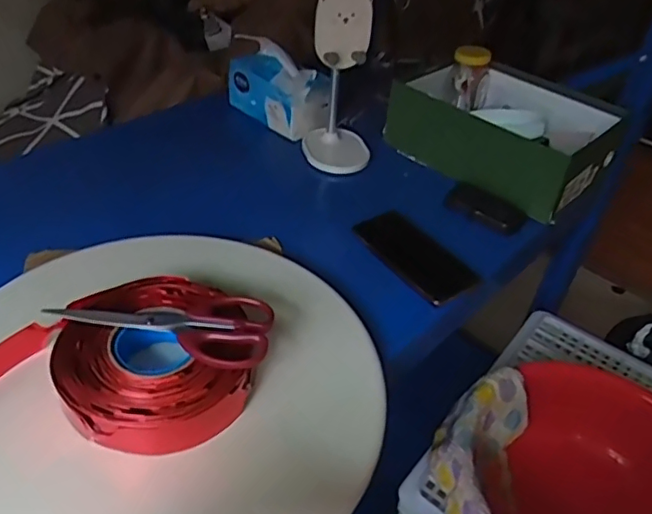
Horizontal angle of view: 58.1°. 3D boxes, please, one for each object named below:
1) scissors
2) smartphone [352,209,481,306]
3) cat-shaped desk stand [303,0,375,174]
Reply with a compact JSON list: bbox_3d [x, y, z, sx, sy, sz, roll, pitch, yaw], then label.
[{"bbox_3d":[-0.143,0.051,0.537,0.192,0.016,0.076,14,41,9],"label":"scissors"},{"bbox_3d":[0.110,-0.004,0.723,0.075,0.013,0.154,-27,53,-23],"label":"smartphone"},{"bbox_3d":[0.020,-0.251,0.832,0.083,0.243,0.106,5,40,-2],"label":"cat-shaped desk stand"}]

